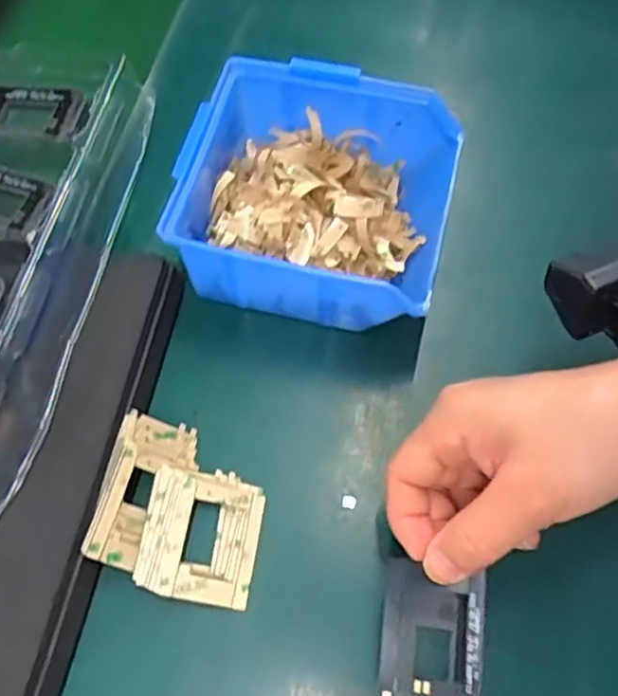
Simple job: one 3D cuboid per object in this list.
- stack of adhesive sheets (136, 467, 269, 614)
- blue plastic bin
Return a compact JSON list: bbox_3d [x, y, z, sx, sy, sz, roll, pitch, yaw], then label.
[{"bbox_3d":[-0.050,0.087,0.314,0.052,0.013,0.058,8,64,3],"label":"stack of adhesive sheets"},{"bbox_3d":[0.006,-0.075,0.368,0.133,0.087,0.126,12,66,10],"label":"blue plastic bin"}]

